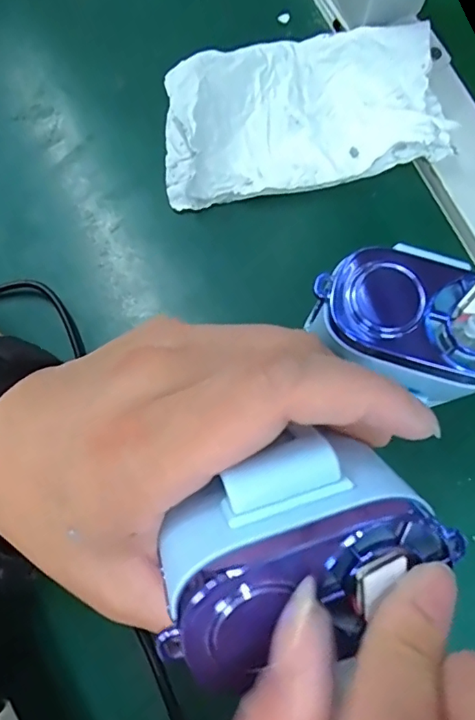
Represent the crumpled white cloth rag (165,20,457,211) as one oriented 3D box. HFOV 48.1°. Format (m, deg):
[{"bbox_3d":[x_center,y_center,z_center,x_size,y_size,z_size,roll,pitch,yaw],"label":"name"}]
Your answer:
[{"bbox_3d":[0.031,-0.126,0.262,0.136,0.026,0.080,-9,79,2],"label":"crumpled white cloth rag"}]

